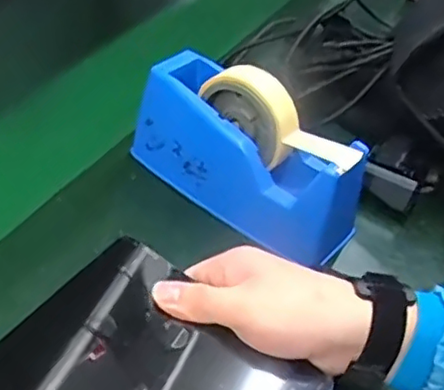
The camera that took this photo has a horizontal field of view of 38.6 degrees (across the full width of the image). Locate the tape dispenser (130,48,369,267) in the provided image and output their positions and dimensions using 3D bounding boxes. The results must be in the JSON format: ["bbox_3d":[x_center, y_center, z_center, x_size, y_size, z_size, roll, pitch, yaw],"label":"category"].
[{"bbox_3d":[0.023,-0.037,0.524,0.202,0.107,0.068,31,46,27],"label":"tape dispenser"}]

